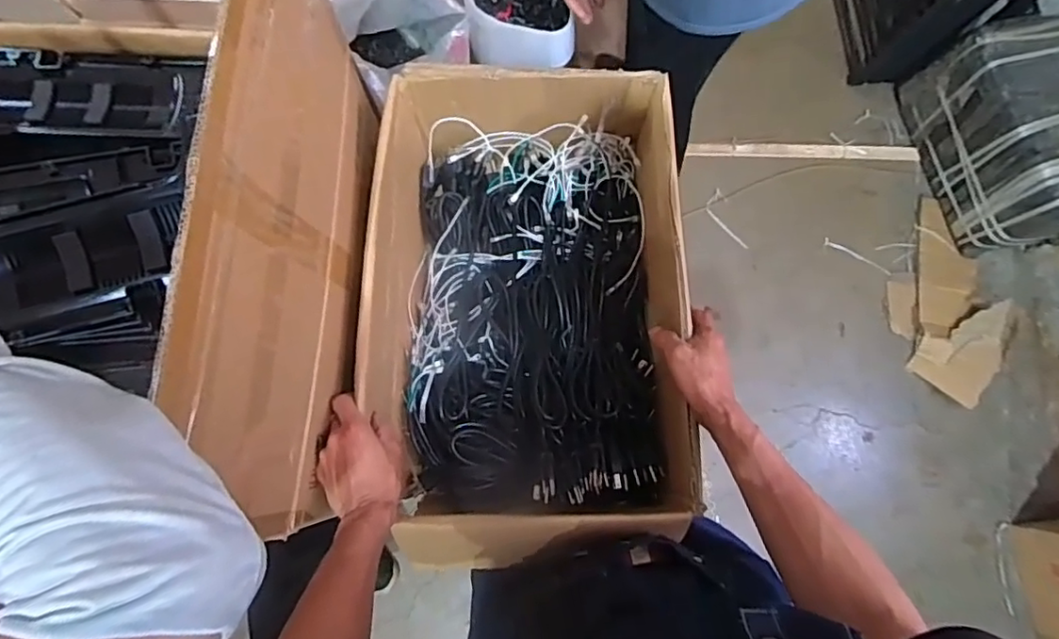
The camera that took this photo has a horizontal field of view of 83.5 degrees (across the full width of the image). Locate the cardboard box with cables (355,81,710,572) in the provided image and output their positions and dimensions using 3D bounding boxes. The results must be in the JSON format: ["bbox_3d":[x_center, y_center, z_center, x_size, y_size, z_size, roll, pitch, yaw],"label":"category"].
[{"bbox_3d":[-0.006,-0.017,0.779,0.365,0.200,0.558,0,78,0],"label":"cardboard box with cables"}]

